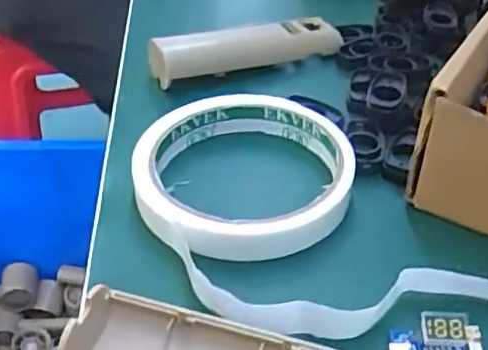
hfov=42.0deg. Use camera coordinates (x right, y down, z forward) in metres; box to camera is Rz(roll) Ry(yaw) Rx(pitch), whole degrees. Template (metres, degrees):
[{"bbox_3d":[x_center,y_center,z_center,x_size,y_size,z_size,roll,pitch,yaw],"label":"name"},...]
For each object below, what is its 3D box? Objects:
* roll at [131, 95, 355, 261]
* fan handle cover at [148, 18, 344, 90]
[{"bbox_3d":[0.000,-0.003,0.270,0.088,0.016,0.092,0,40,0],"label":"roll"},{"bbox_3d":[0.002,-0.070,0.344,0.104,0.019,0.026,-13,42,-15],"label":"fan handle cover"}]

